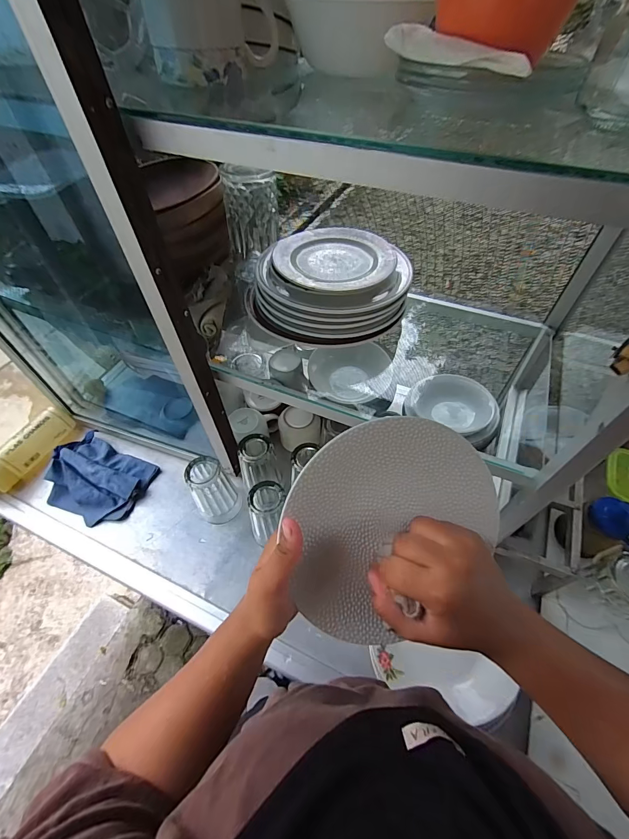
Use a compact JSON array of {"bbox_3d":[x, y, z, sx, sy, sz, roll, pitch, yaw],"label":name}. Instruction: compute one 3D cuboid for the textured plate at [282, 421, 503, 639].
[{"bbox_3d":[0.063,0.087,0.319,0.194,0.175,0.020,-30,15,-7],"label":"textured plate"}]

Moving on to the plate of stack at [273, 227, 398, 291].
[{"bbox_3d":[0.028,-0.238,0.527,0.166,0.012,0.156,0,52,0],"label":"plate of stack"}]

